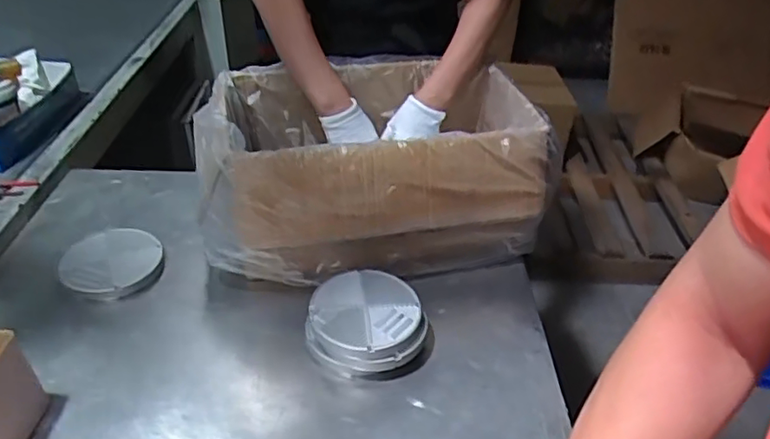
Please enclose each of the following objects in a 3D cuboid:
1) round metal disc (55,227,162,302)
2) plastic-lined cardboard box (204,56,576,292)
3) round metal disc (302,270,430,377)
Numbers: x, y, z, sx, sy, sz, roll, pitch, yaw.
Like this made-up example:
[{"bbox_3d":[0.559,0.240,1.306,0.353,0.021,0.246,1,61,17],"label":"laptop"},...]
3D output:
[{"bbox_3d":[-0.399,0.063,0.867,0.136,0.023,0.136,1,37,-1],"label":"round metal disc"},{"bbox_3d":[-0.024,-0.083,0.915,0.485,0.227,0.286,-6,36,-12],"label":"plastic-lined cardboard box"},{"bbox_3d":[-0.026,0.137,0.762,0.143,0.076,0.126,-10,37,-17],"label":"round metal disc"}]

